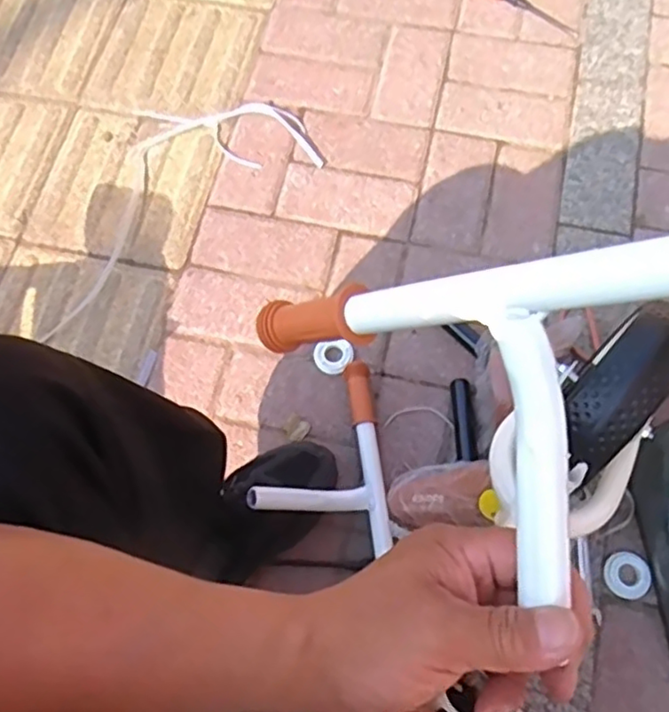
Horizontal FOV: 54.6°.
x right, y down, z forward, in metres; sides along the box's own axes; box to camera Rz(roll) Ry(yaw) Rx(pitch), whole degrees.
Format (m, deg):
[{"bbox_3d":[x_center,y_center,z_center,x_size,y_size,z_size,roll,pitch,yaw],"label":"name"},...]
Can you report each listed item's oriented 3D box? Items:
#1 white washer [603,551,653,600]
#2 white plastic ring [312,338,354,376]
[{"bbox_3d":[0.337,0.252,0.744,0.050,0.011,0.050,0,70,1],"label":"white washer"},{"bbox_3d":[-0.001,0.001,0.844,0.051,0.014,0.048,0,70,1],"label":"white plastic ring"}]

